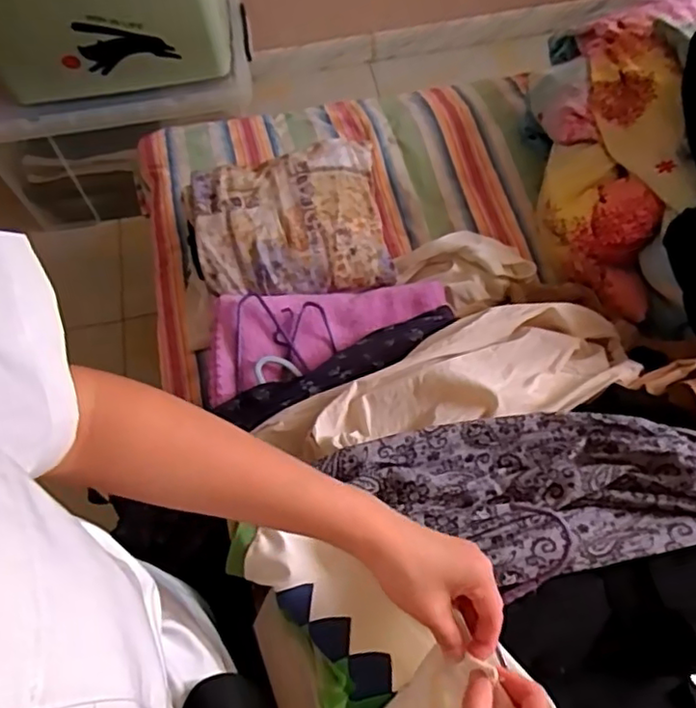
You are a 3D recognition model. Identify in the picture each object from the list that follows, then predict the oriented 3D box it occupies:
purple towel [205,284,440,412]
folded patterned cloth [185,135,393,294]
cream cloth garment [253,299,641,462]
[{"bbox_3d":[-0.030,-0.039,0.867,0.343,0.040,0.144,-12,65,-4],"label":"purple towel"},{"bbox_3d":[-0.089,-0.195,0.930,0.281,0.080,0.218,-12,65,-4],"label":"folded patterned cloth"},{"bbox_3d":[0.137,0.029,0.759,0.457,0.072,0.149,-14,65,-5],"label":"cream cloth garment"}]

